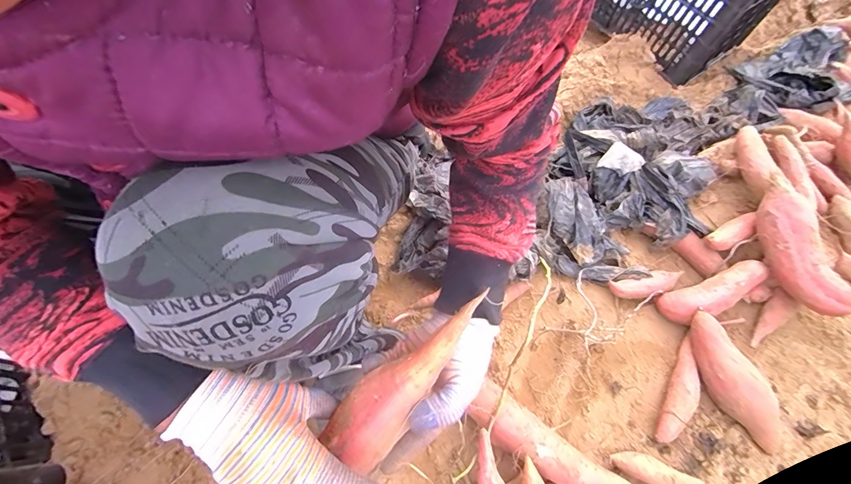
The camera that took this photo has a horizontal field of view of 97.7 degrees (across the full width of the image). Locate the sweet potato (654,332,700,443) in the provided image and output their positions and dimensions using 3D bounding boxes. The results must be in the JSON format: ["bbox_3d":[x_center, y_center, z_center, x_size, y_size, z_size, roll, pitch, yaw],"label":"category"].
[{"bbox_3d":[0.370,0.213,0.539,0.031,0.042,0.160,33,64,15],"label":"sweet potato"}]

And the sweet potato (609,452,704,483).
[{"bbox_3d":[0.300,0.301,0.482,0.112,0.026,0.028,20,62,8],"label":"sweet potato"}]

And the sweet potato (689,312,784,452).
[{"bbox_3d":[0.440,0.196,0.529,0.063,0.058,0.191,-18,63,-13],"label":"sweet potato"}]

